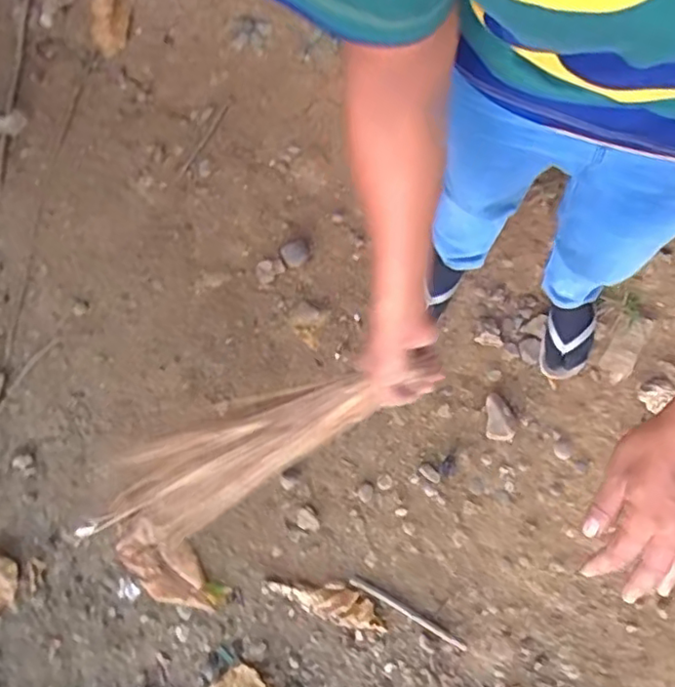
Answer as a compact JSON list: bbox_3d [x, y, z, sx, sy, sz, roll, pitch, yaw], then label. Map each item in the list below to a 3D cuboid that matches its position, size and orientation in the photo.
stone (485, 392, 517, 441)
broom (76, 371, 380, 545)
[{"bbox_3d":[0.318,0.143,1.186,0.056,0.031,0.089,1,82,3],"label":"stone"},{"bbox_3d":[-0.172,0.163,0.811,0.595,0.061,0.143,-29,77,35],"label":"broom"}]

